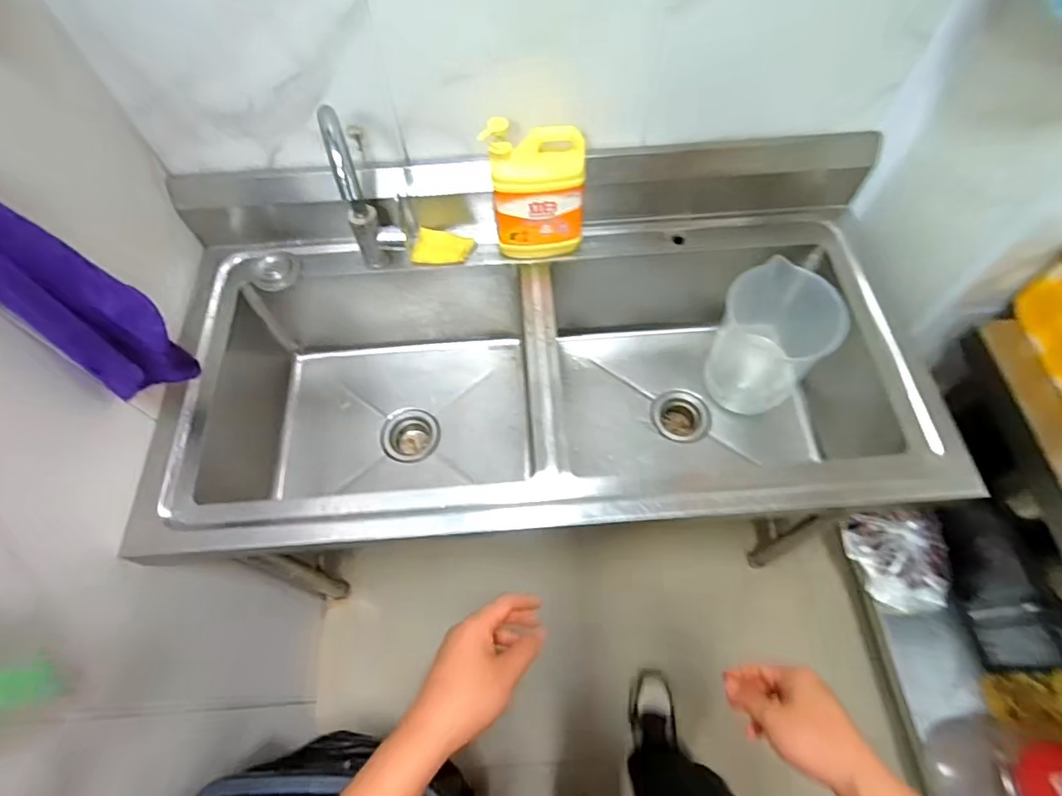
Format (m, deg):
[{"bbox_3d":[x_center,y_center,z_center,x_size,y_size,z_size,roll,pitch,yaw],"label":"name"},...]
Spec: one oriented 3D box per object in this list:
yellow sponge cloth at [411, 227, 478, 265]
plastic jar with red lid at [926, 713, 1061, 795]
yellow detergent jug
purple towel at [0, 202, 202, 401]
[{"bbox_3d":[-0.155,-0.258,0.959,0.098,0.022,0.075,11,63,7],"label":"yellow sponge cloth"},{"bbox_3d":[0.859,0.669,0.966,0.149,0.280,0.176,-1,63,1],"label":"plastic jar with red lid"},{"bbox_3d":[0.010,-0.316,0.858,0.149,0.210,0.072,0,63,1],"label":"yellow detergent jug"},{"bbox_3d":[-0.511,-0.104,0.617,0.046,0.340,0.101,38,70,19],"label":"purple towel"}]

